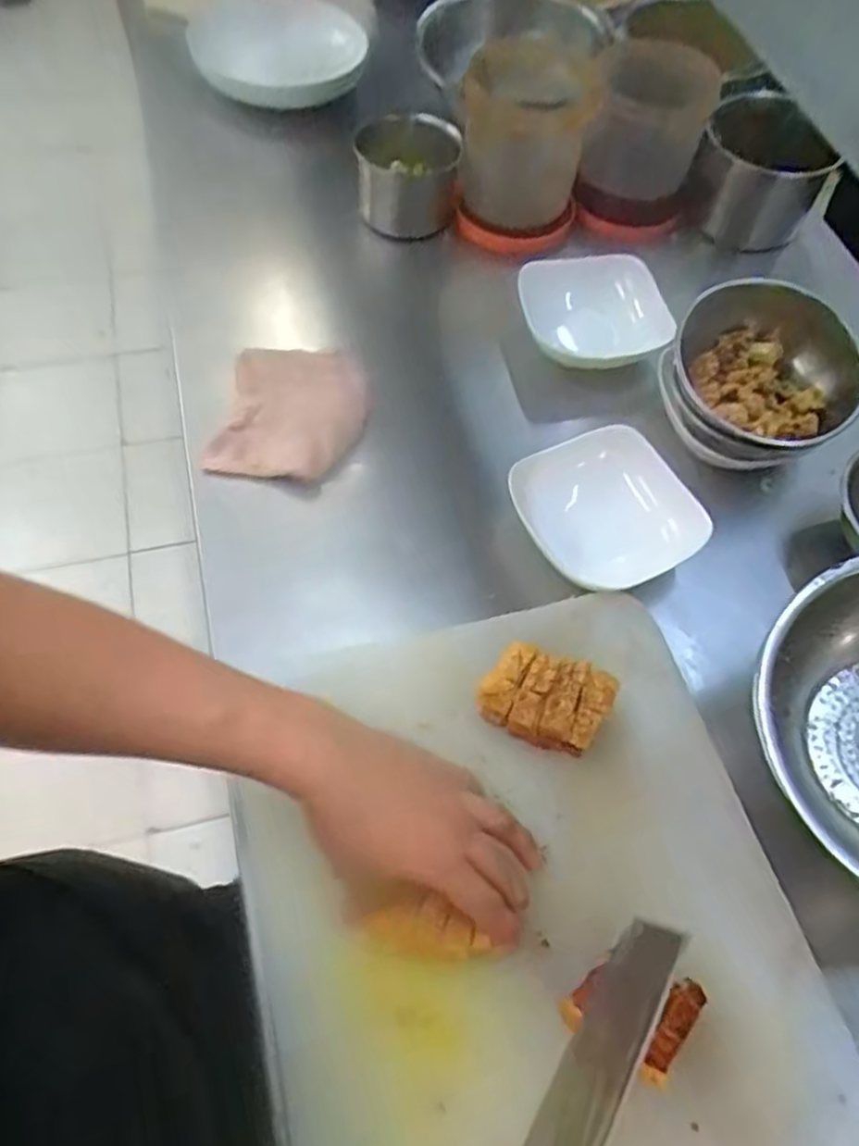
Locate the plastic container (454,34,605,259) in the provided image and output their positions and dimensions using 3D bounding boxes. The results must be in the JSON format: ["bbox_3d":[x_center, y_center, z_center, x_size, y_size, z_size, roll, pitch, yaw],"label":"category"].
[{"bbox_3d":[0.109,-0.486,0.828,0.136,0.184,0.135,9,61,2],"label":"plastic container"}]

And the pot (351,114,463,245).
[{"bbox_3d":[-0.024,-0.453,0.835,0.113,0.097,0.112,1,61,-2],"label":"pot"}]

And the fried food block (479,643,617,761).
[{"bbox_3d":[0.083,0.092,0.527,0.087,0.047,0.054,19,61,8],"label":"fried food block"}]

